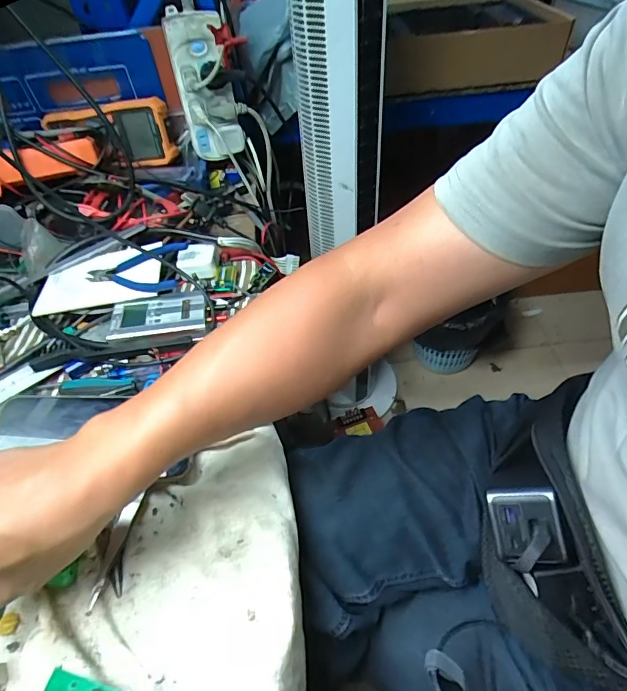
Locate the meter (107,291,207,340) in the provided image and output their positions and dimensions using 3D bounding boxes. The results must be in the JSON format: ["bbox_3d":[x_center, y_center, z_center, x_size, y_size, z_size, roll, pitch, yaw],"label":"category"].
[{"bbox_3d":[-0.172,-0.032,0.494,0.101,0.020,0.056,-13,49,-6],"label":"meter"}]

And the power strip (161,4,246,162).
[{"bbox_3d":[-0.143,-0.335,0.594,0.074,0.174,0.049,-4,49,1],"label":"power strip"}]

